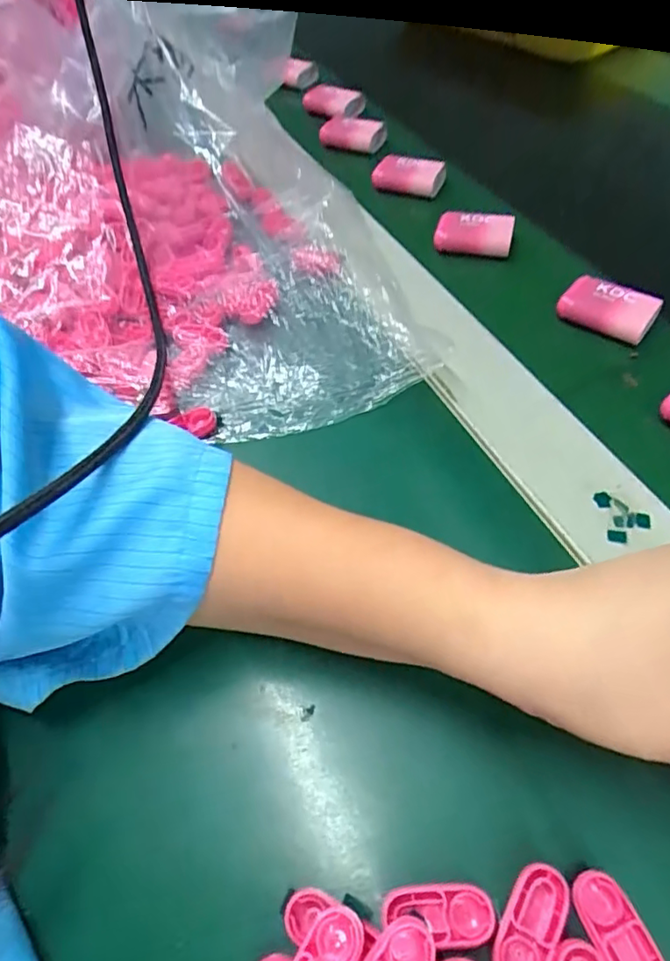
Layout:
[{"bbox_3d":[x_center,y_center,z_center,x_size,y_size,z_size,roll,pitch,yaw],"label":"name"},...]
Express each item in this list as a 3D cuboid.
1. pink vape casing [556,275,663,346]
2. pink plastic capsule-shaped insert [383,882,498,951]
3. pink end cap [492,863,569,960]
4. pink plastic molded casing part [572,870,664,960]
[{"bbox_3d":[0.158,-0.100,0.336,0.050,0.012,0.035,32,63,25],"label":"pink vape casing"},{"bbox_3d":[0.032,0.135,0.179,0.034,0.006,0.016,-5,53,2],"label":"pink plastic capsule-shaped insert"},{"bbox_3d":[0.059,0.135,0.176,0.015,0.004,0.034,24,60,21],"label":"pink end cap"},{"bbox_3d":[0.085,0.136,0.171,0.016,0.004,0.034,-21,55,-10],"label":"pink plastic molded casing part"}]

